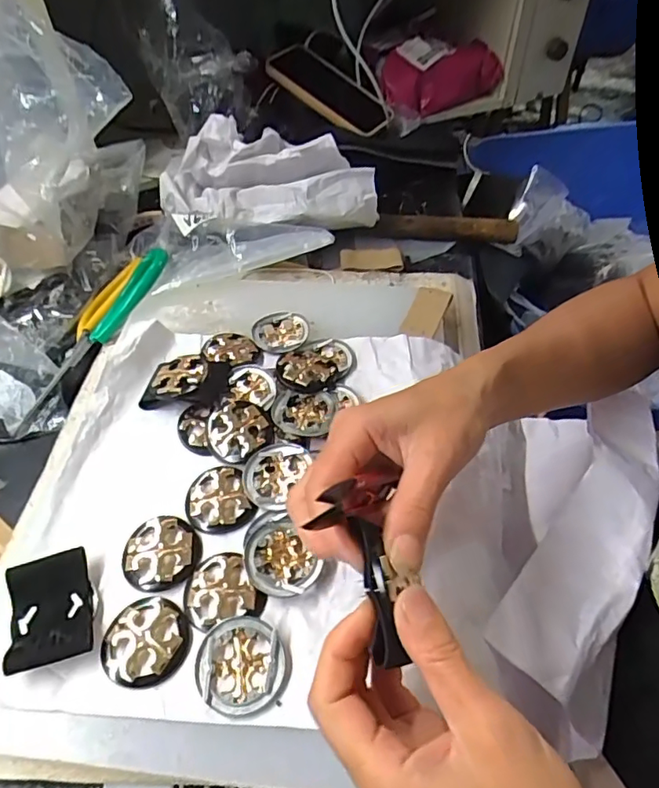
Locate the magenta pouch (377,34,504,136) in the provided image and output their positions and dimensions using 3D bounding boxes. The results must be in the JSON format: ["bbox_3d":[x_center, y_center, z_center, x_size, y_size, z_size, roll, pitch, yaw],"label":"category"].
[{"bbox_3d":[0.142,-0.433,0.747,0.173,0.073,0.086,-29,56,-21],"label":"magenta pouch"}]

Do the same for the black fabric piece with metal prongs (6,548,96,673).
[{"bbox_3d":[-0.149,0.115,0.294,0.041,0.014,0.059,-16,52,-12],"label":"black fabric piece with metal prongs"}]

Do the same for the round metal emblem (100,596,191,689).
[{"bbox_3d":[-0.096,0.128,0.288,0.043,0.004,0.043,0,50,1],"label":"round metal emblem"}]

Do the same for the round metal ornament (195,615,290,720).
[{"bbox_3d":[-0.044,0.137,0.279,0.044,0.007,0.044,-17,52,-13],"label":"round metal ornament"}]

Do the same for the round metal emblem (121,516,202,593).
[{"bbox_3d":[-0.097,0.090,0.318,0.043,0.004,0.042,0,50,1],"label":"round metal emblem"}]

